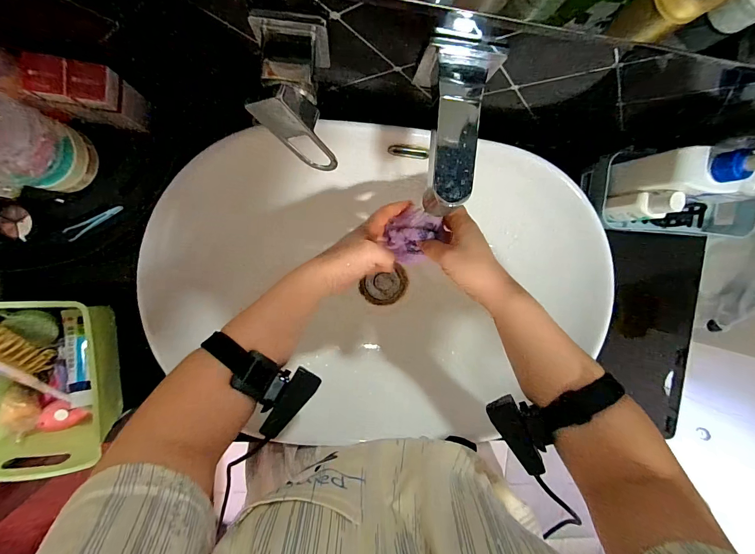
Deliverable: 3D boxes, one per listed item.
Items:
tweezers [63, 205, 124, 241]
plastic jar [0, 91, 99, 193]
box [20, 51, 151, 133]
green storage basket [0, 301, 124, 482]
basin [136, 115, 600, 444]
[{"bbox_3d":[-0.343,-0.069,0.412,0.071,0.011,0.015,-35,99,-3],"label":"tweezers"},{"bbox_3d":[-0.366,-0.136,0.358,0.073,0.085,0.080,17,93,-9],"label":"plastic jar"},{"bbox_3d":[-0.304,-0.190,0.364,0.079,0.078,0.044,3,95,-8],"label":"box"},{"bbox_3d":[-0.386,0.124,0.387,0.144,0.098,0.201,-3,96,-7],"label":"green storage basket"},{"bbox_3d":[0.017,0.001,0.488,0.575,0.136,0.374,-2,96,-8],"label":"basin"}]

